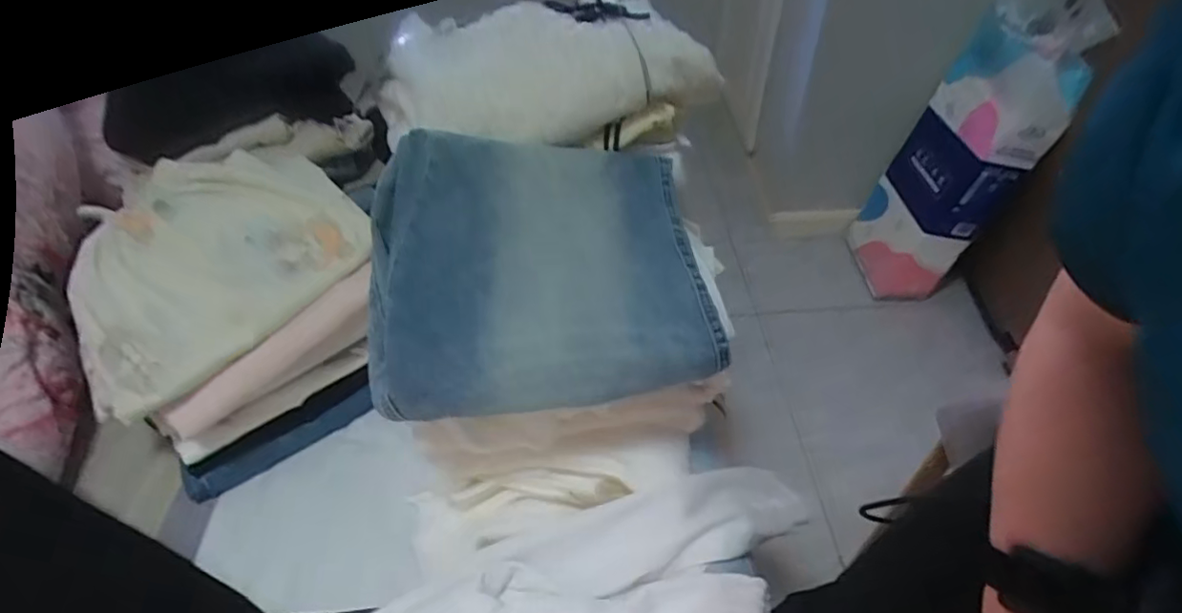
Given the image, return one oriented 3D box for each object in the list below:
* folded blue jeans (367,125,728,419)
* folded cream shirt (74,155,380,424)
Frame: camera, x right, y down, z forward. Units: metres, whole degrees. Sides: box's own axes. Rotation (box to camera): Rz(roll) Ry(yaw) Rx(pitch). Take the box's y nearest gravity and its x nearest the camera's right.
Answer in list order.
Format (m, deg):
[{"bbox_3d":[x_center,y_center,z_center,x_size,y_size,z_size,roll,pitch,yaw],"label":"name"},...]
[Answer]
[{"bbox_3d":[-0.043,-0.038,0.499,0.271,0.063,0.245,-3,63,-13],"label":"folded blue jeans"},{"bbox_3d":[-0.409,-0.053,0.626,0.237,0.078,0.289,29,53,27],"label":"folded cream shirt"}]

